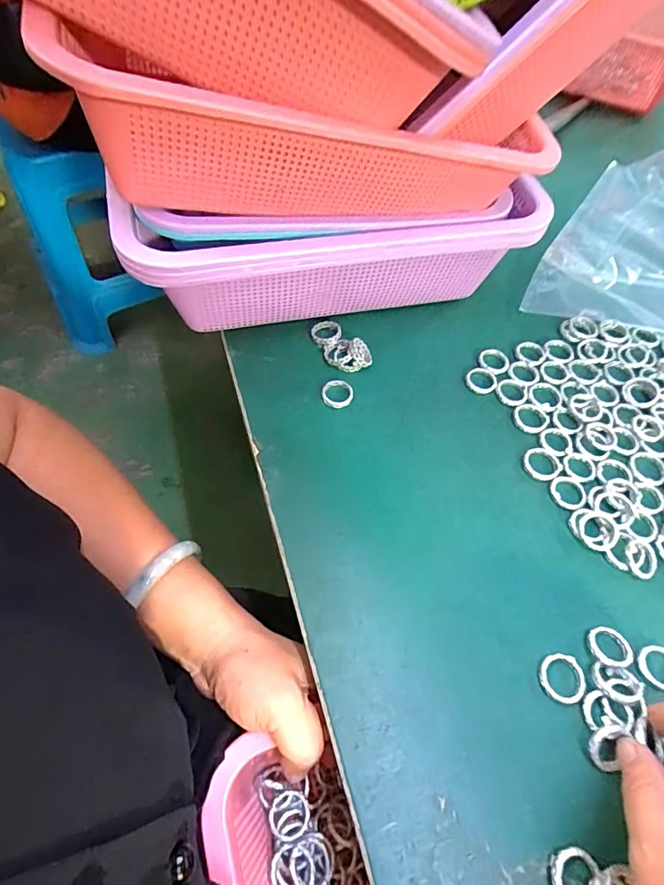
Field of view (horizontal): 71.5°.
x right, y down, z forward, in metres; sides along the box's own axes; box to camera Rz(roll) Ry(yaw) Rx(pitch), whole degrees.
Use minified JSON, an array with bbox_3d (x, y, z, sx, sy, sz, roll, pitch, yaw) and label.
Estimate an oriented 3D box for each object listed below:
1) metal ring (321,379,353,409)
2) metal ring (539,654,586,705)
[{"bbox_3d":[0.004,-0.036,0.339,0.022,0.005,0.023,2,58,-3],"label":"metal ring"},{"bbox_3d":[0.124,0.127,0.247,0.023,0.004,0.024,2,58,-3],"label":"metal ring"}]

